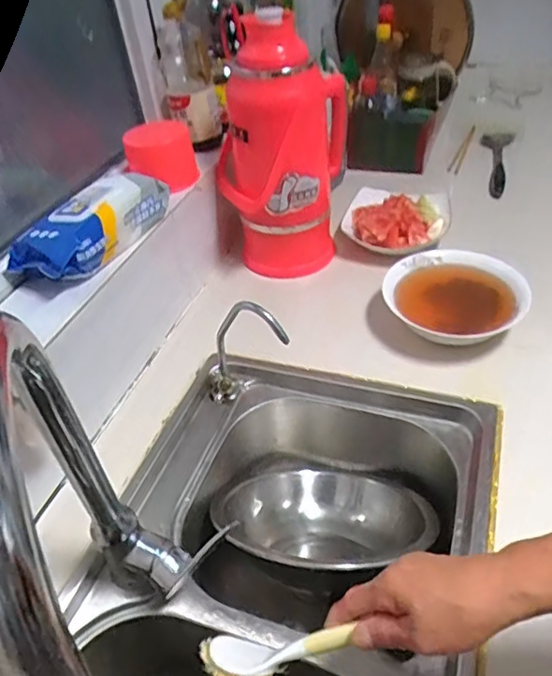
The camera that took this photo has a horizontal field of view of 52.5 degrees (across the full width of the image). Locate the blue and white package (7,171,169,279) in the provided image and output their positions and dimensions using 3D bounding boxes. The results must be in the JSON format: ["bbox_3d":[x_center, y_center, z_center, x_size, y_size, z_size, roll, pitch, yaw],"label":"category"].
[{"bbox_3d":[-0.239,-0.153,0.739,0.098,0.057,0.228,15,46,22],"label":"blue and white package"}]

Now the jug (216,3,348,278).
[{"bbox_3d":[0.006,-0.291,0.902,0.199,0.381,0.169,1,42,8],"label":"jug"}]

